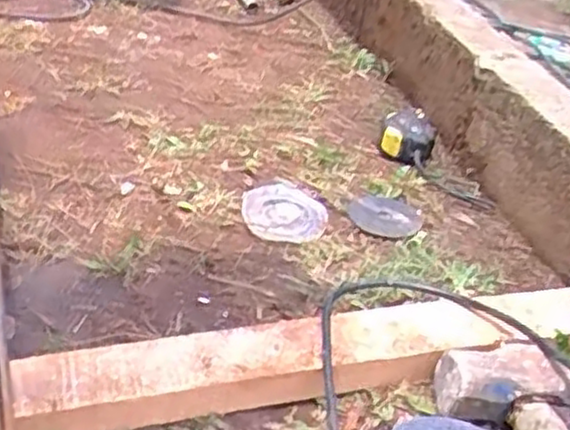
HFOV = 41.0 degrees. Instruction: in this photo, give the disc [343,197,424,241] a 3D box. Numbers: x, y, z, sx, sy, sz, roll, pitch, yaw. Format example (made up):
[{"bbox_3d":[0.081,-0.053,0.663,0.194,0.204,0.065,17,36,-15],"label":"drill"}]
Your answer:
[{"bbox_3d":[0.108,0.001,0.820,0.076,0.005,0.078,6,38,-5],"label":"disc"}]

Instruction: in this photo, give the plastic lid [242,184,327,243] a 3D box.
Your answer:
[{"bbox_3d":[0.000,-0.005,0.810,0.086,0.012,0.098,4,35,-5],"label":"plastic lid"}]

